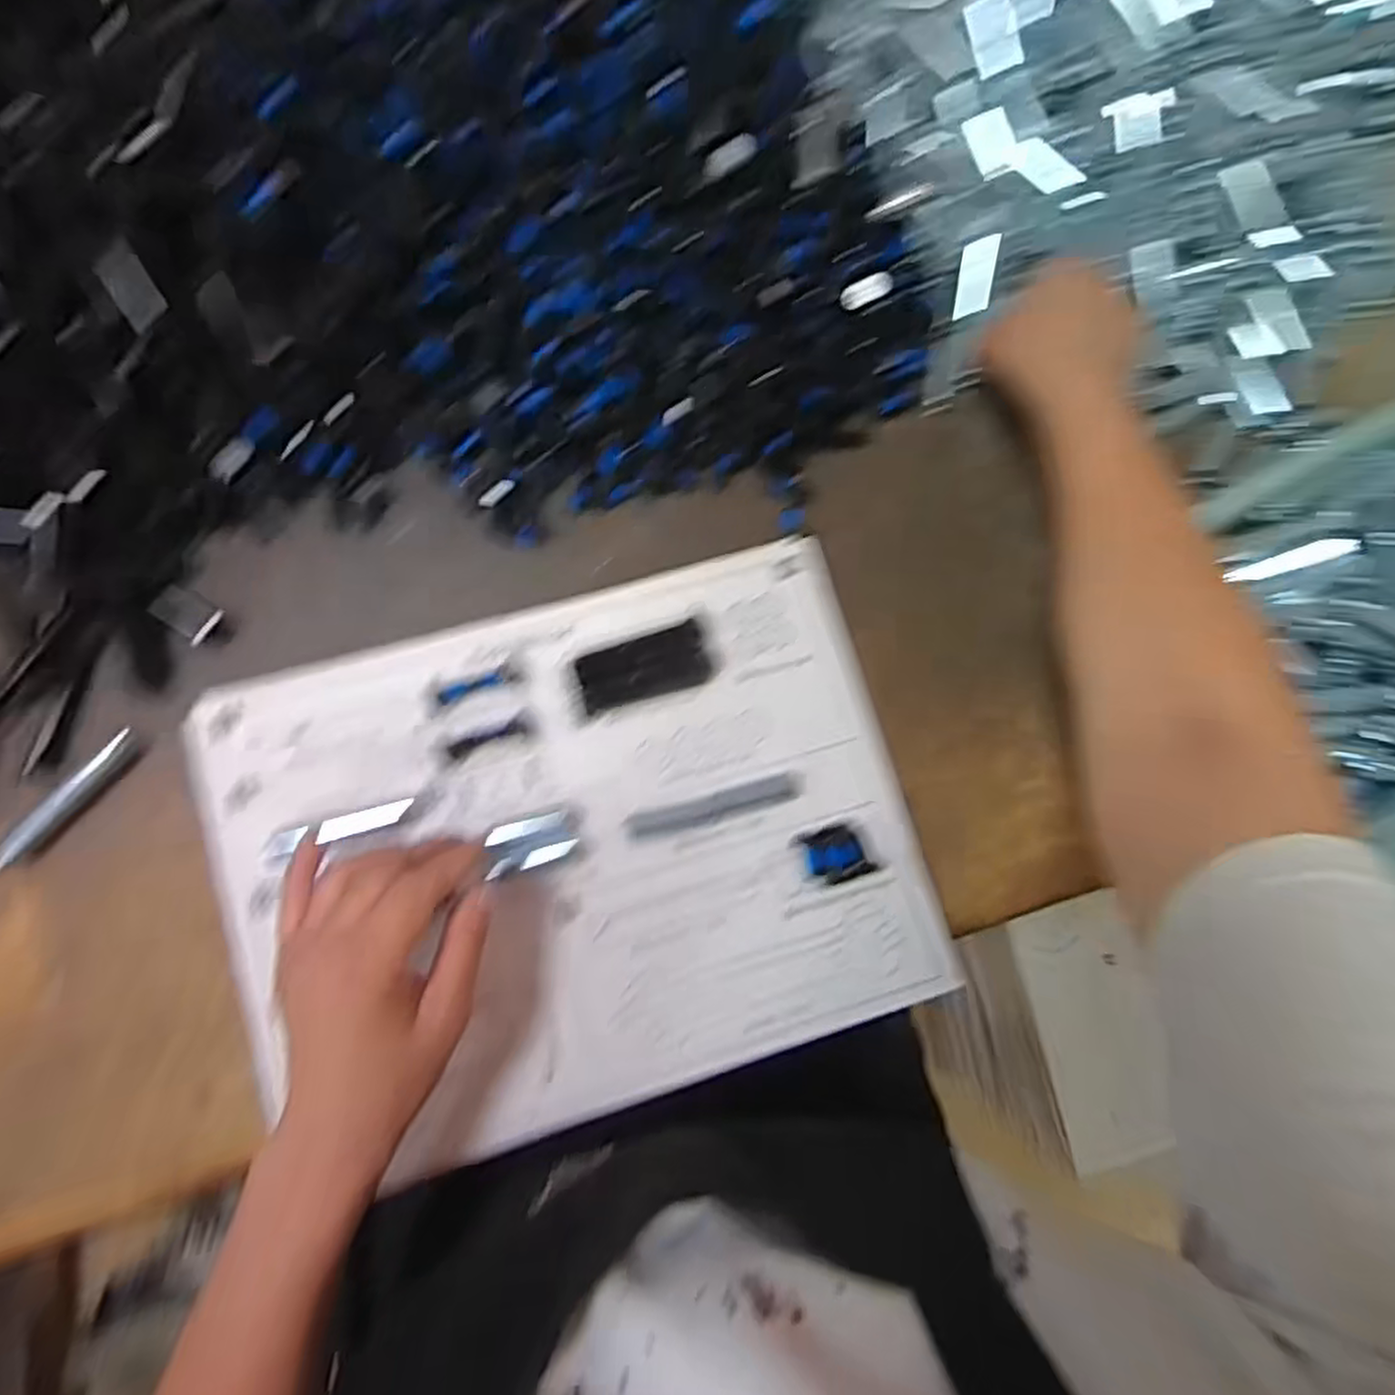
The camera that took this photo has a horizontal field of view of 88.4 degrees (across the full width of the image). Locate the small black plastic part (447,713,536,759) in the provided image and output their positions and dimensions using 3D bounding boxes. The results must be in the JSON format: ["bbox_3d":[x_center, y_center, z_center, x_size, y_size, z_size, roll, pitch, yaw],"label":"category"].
[{"bbox_3d":[-0.118,0.022,0.409,0.051,0.004,0.010,-22,80,-6],"label":"small black plastic part"}]

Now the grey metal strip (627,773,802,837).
[{"bbox_3d":[0.010,0.063,0.415,0.099,0.004,0.014,-16,80,-4],"label":"grey metal strip"}]

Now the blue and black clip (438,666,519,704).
[{"bbox_3d":[-0.126,-0.007,0.412,0.046,0.004,0.009,-18,80,-5],"label":"blue and black clip"}]

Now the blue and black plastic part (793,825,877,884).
[{"bbox_3d":[0.079,0.089,0.407,0.037,0.004,0.031,-16,80,-4],"label":"blue and black plastic part"}]

